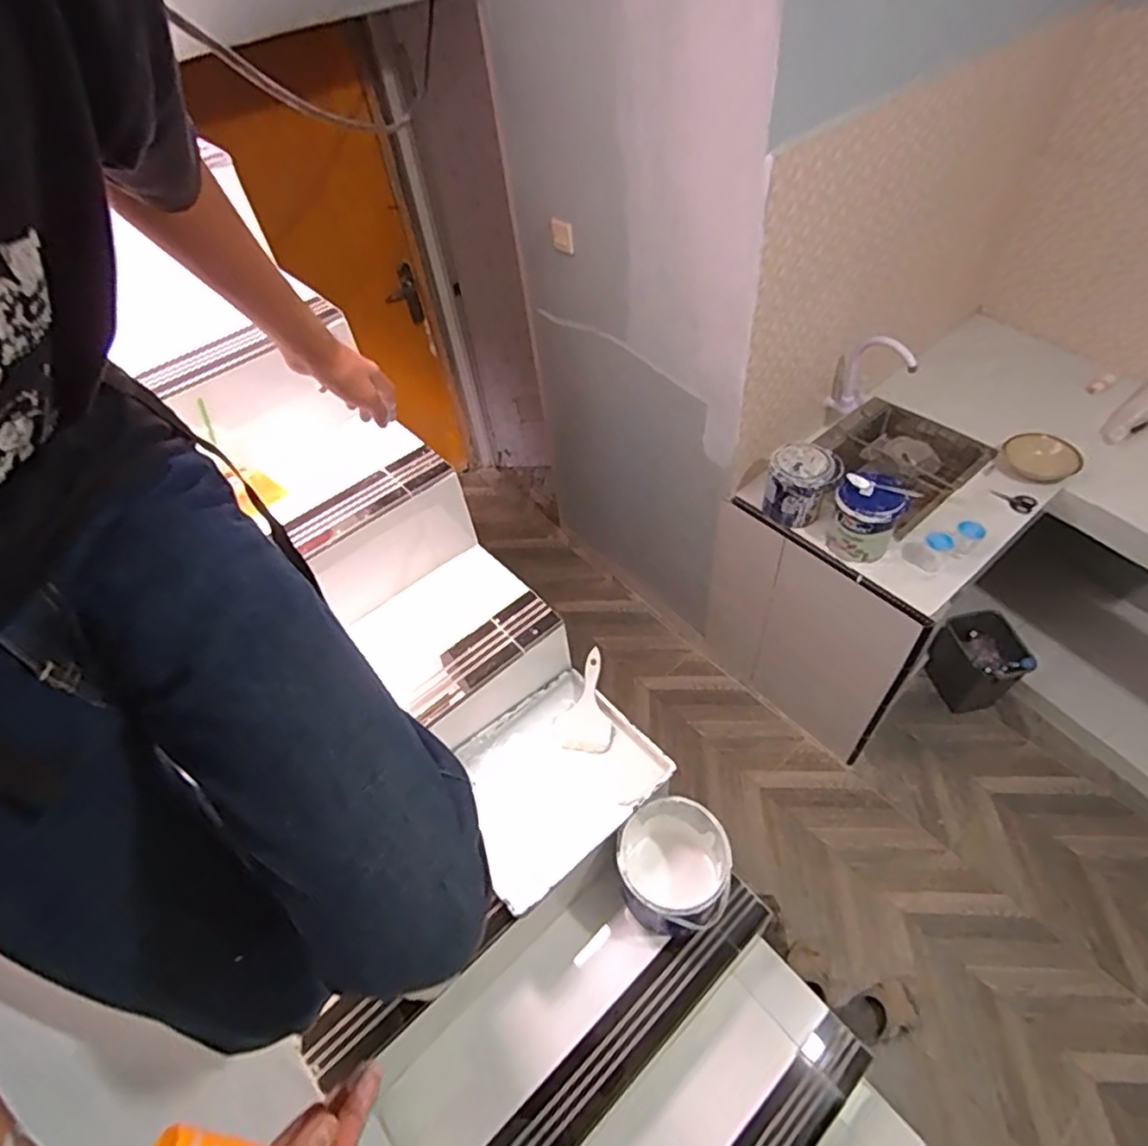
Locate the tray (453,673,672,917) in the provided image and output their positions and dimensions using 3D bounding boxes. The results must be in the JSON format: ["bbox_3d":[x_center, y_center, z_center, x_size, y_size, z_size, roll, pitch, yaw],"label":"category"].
[{"bbox_3d":[-0.033,0.336,1.075,0.330,0.078,0.278,-38,60,-21],"label":"tray"}]

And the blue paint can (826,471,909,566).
[{"bbox_3d":[0.720,-0.142,1.560,0.165,0.179,0.155,22,58,18],"label":"blue paint can"}]

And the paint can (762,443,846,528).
[{"bbox_3d":[0.598,-0.235,1.670,0.175,0.174,0.154,26,60,21],"label":"paint can"}]

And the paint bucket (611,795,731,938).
[{"bbox_3d":[0.176,0.535,1.135,0.195,0.227,0.178,-2,54,3],"label":"paint bucket"}]

